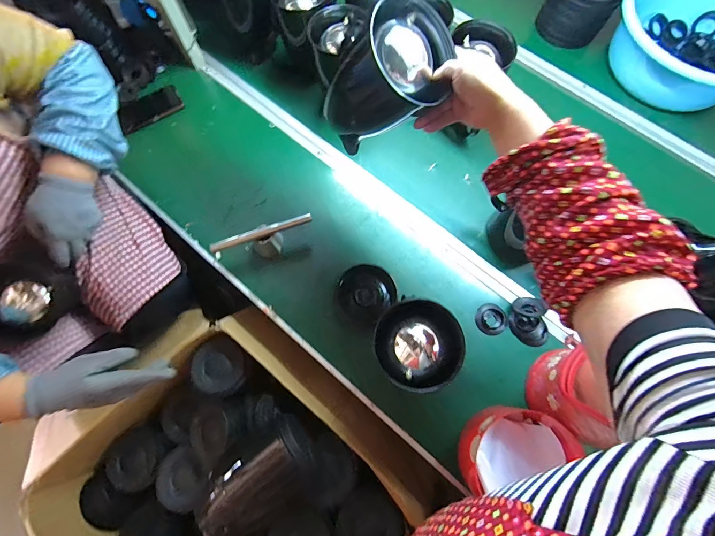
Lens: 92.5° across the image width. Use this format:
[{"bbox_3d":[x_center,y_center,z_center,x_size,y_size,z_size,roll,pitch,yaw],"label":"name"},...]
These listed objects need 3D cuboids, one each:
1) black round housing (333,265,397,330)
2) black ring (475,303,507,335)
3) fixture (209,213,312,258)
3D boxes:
[{"bbox_3d":[0.013,0.053,0.691,0.115,0.040,0.108,0,73,-1],"label":"black round housing"},{"bbox_3d":[0.266,0.103,0.684,0.059,0.029,0.061,0,73,-1],"label":"black ring"},{"bbox_3d":[-0.185,-0.053,0.697,0.200,0.073,0.048,-12,73,-5],"label":"fixture"}]

